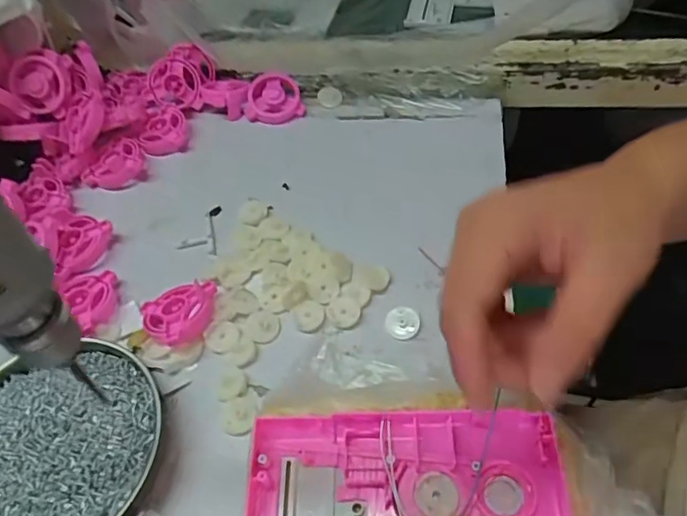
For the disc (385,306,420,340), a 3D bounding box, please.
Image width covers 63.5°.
[{"bbox_3d":[0.041,0.044,0.385,0.023,0.004,0.023,-2,53,3],"label":"disc"}]

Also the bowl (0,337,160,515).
[{"bbox_3d":[-0.179,0.115,0.339,0.125,0.027,0.132,-2,53,3],"label":"bowl"}]

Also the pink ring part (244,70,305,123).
[{"bbox_3d":[-0.067,-0.150,0.525,0.052,0.015,0.051,-17,78,-8],"label":"pink ring part"}]

